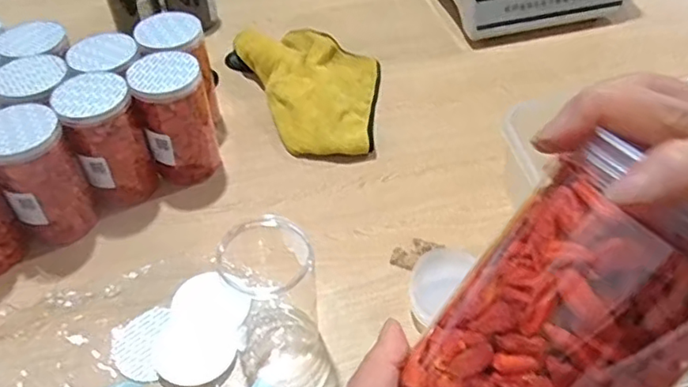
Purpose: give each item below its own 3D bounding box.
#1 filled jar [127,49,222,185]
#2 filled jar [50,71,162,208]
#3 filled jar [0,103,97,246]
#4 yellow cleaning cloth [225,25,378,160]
[{"bbox_3d":[-0.208,-0.093,0.754,0.083,0.153,0.080,-2,46,2],"label":"filled jar"},{"bbox_3d":[-0.283,-0.063,0.723,0.086,0.148,0.076,-28,51,-22],"label":"filled jar"},{"bbox_3d":[-0.342,-0.021,0.678,0.077,0.147,0.075,-2,46,2],"label":"filled jar"},{"bbox_3d":[-0.066,-0.158,0.891,0.237,0.051,0.267,-2,46,1],"label":"yellow cleaning cloth"}]

